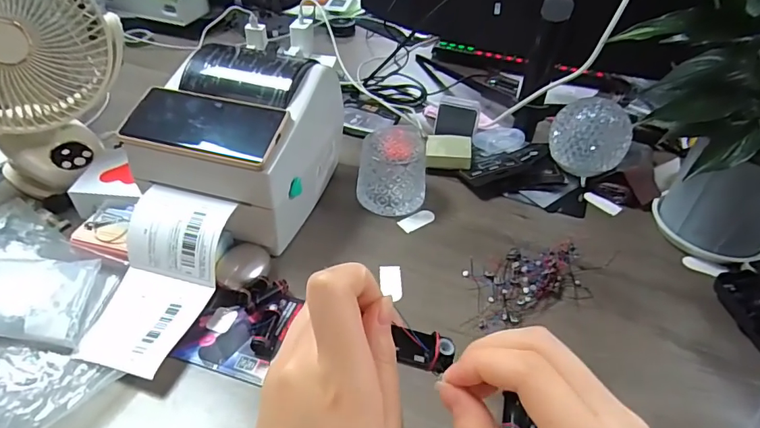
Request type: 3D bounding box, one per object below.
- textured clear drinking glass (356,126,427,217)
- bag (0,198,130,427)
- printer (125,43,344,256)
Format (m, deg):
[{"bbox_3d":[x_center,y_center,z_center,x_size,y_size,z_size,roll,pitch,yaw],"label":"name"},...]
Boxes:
[{"bbox_3d":[0.017,-0.058,0.617,0.088,0.074,0.095,5,42,2],"label":"textured clear drinking glass"},{"bbox_3d":[-0.354,0.086,0.454,0.268,0.027,0.180,20,44,18],"label":"bag"},{"bbox_3d":[-0.156,-0.089,0.560,0.171,0.165,0.205,12,42,10],"label":"printer"}]

